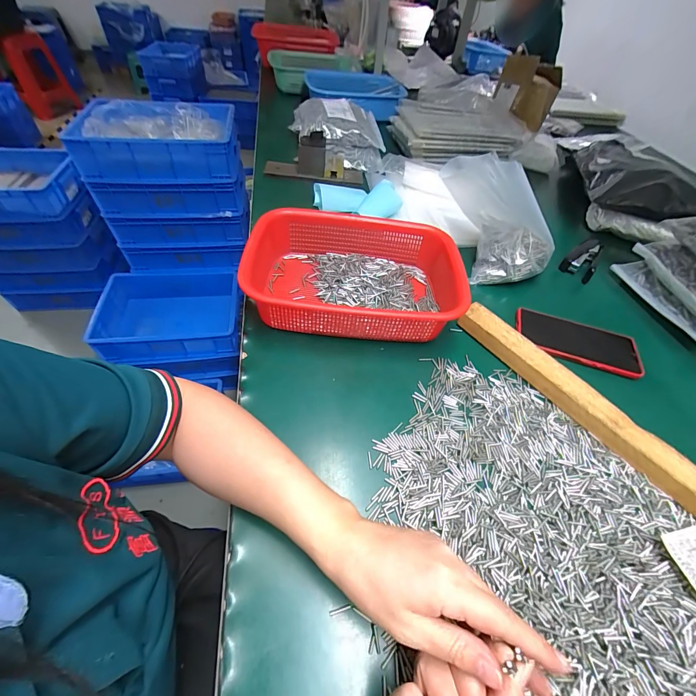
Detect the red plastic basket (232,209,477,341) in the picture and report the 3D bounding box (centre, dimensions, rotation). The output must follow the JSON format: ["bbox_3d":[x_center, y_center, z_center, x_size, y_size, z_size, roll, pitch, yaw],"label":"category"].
[{"bbox_3d":[0.007,-0.105,0.469,0.278,0.078,0.213,0,52,-4],"label":"red plastic basket"}]

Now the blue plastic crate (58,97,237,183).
[{"bbox_3d":[-0.551,-0.617,0.978,0.413,0.116,0.283,-8,52,-11],"label":"blue plastic crate"}]

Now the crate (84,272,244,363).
[{"bbox_3d":[-0.589,-0.113,1.107,0.415,0.133,0.313,-5,52,-8],"label":"crate"}]

